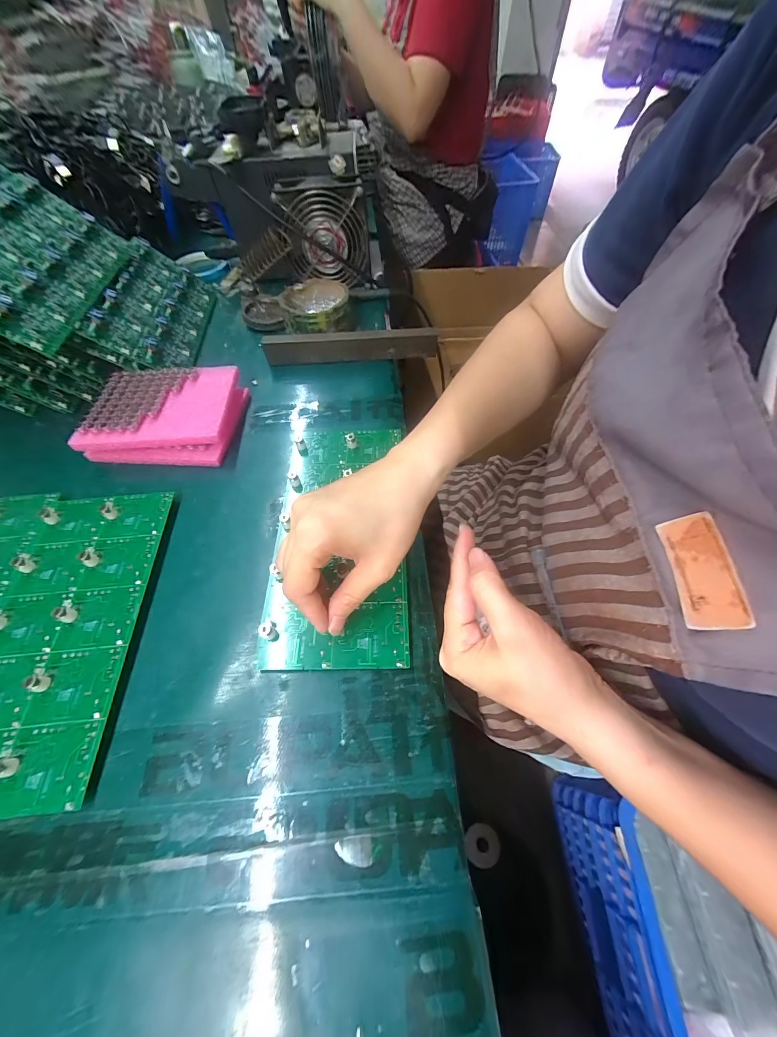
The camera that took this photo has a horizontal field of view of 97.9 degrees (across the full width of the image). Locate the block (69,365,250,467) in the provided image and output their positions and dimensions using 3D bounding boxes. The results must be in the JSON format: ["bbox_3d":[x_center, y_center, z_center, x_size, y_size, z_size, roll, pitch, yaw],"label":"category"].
[{"bbox_3d":[-0.229,-0.114,0.360,0.143,0.036,0.121,-1,58,1],"label":"block"}]

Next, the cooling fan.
[{"bbox_3d":[-0.085,-0.387,0.471,0.112,0.115,0.037,-10,57,-2],"label":"cooling fan"}]

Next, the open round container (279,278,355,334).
[{"bbox_3d":[-0.093,-0.274,0.445,0.086,0.039,0.080,-1,58,1],"label":"open round container"}]

